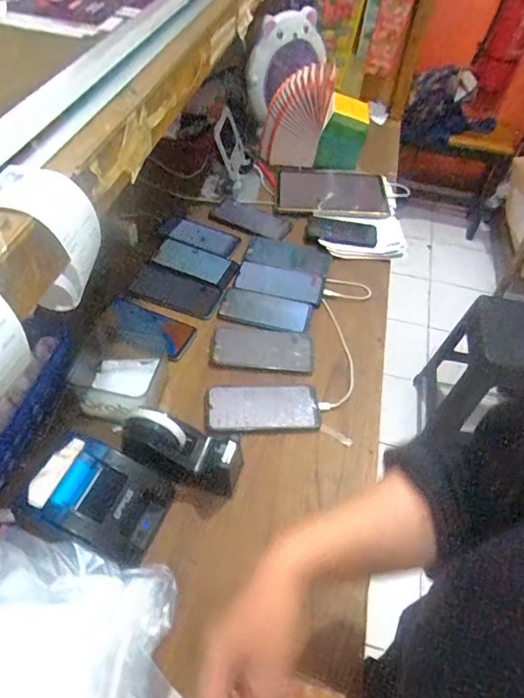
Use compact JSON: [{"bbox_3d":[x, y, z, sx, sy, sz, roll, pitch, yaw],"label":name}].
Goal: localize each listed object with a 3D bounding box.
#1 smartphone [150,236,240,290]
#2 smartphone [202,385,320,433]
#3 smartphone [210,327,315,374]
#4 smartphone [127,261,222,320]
[{"bbox_3d":[-0.127,-0.171,0.941,0.172,0.015,0.080,23,52,14],"label":"smartphone"},{"bbox_3d":[0.002,0.085,0.732,0.169,0.013,0.083,0,50,-5],"label":"smartphone"},{"bbox_3d":[0.000,-0.003,0.808,0.162,0.009,0.086,6,49,0],"label":"smartphone"},{"bbox_3d":[-0.155,-0.109,0.894,0.164,0.016,0.086,20,56,10],"label":"smartphone"}]

